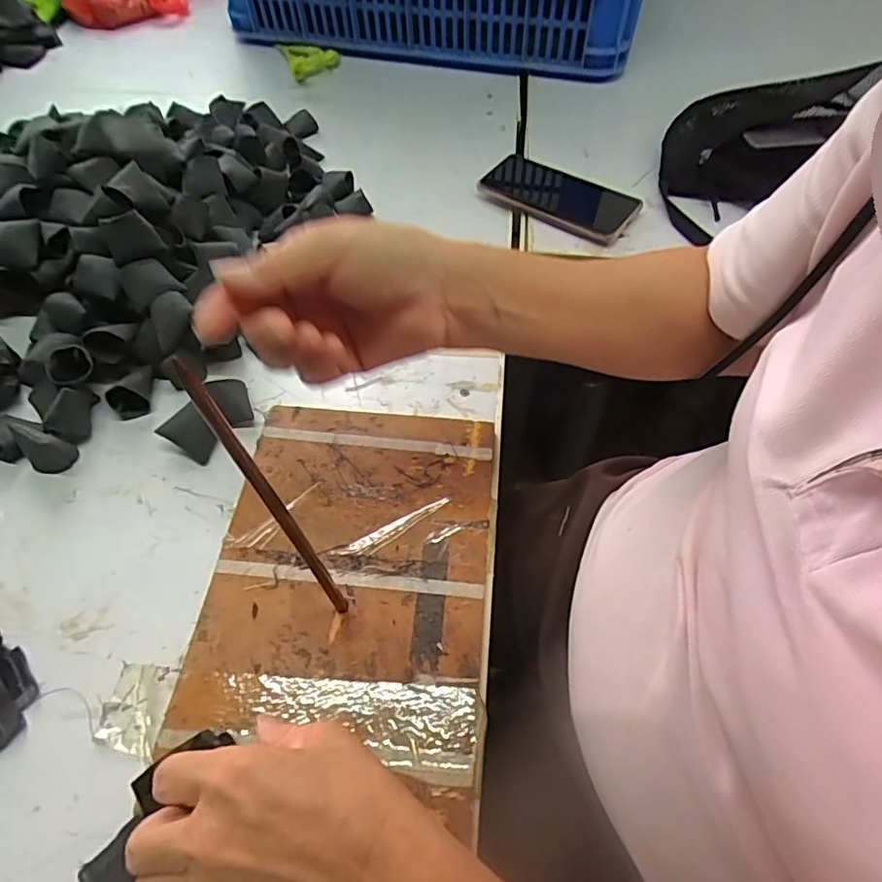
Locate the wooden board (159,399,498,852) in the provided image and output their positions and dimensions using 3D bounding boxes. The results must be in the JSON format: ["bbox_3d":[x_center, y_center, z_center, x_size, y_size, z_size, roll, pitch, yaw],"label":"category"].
[{"bbox_3d":[-0.060,0.084,0.375,0.177,0.012,0.244,4,57,4],"label":"wooden board"}]

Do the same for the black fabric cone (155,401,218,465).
[{"bbox_3d":[-0.191,-0.006,0.430,0.035,0.024,0.031,31,63,20],"label":"black fabric cone"}]

